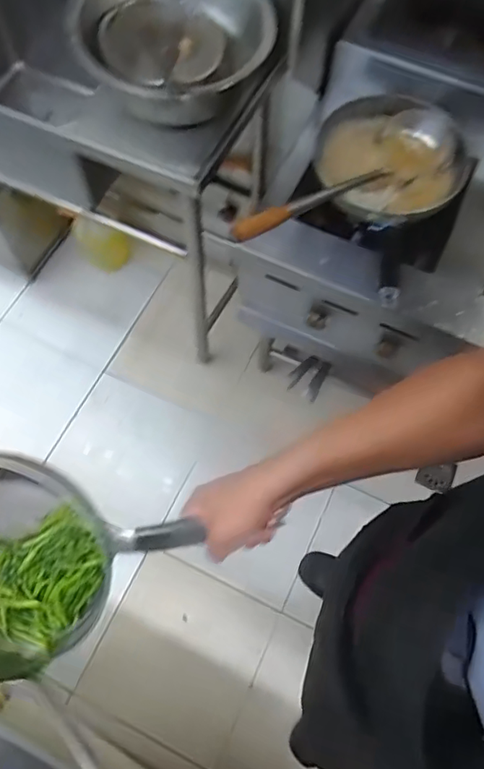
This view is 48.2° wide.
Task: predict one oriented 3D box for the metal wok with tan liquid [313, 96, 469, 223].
[{"bbox_3d":[0.282,-0.419,1.055,0.285,0.093,0.313,0,67,-1],"label":"metal wok with tan liquid"}]

